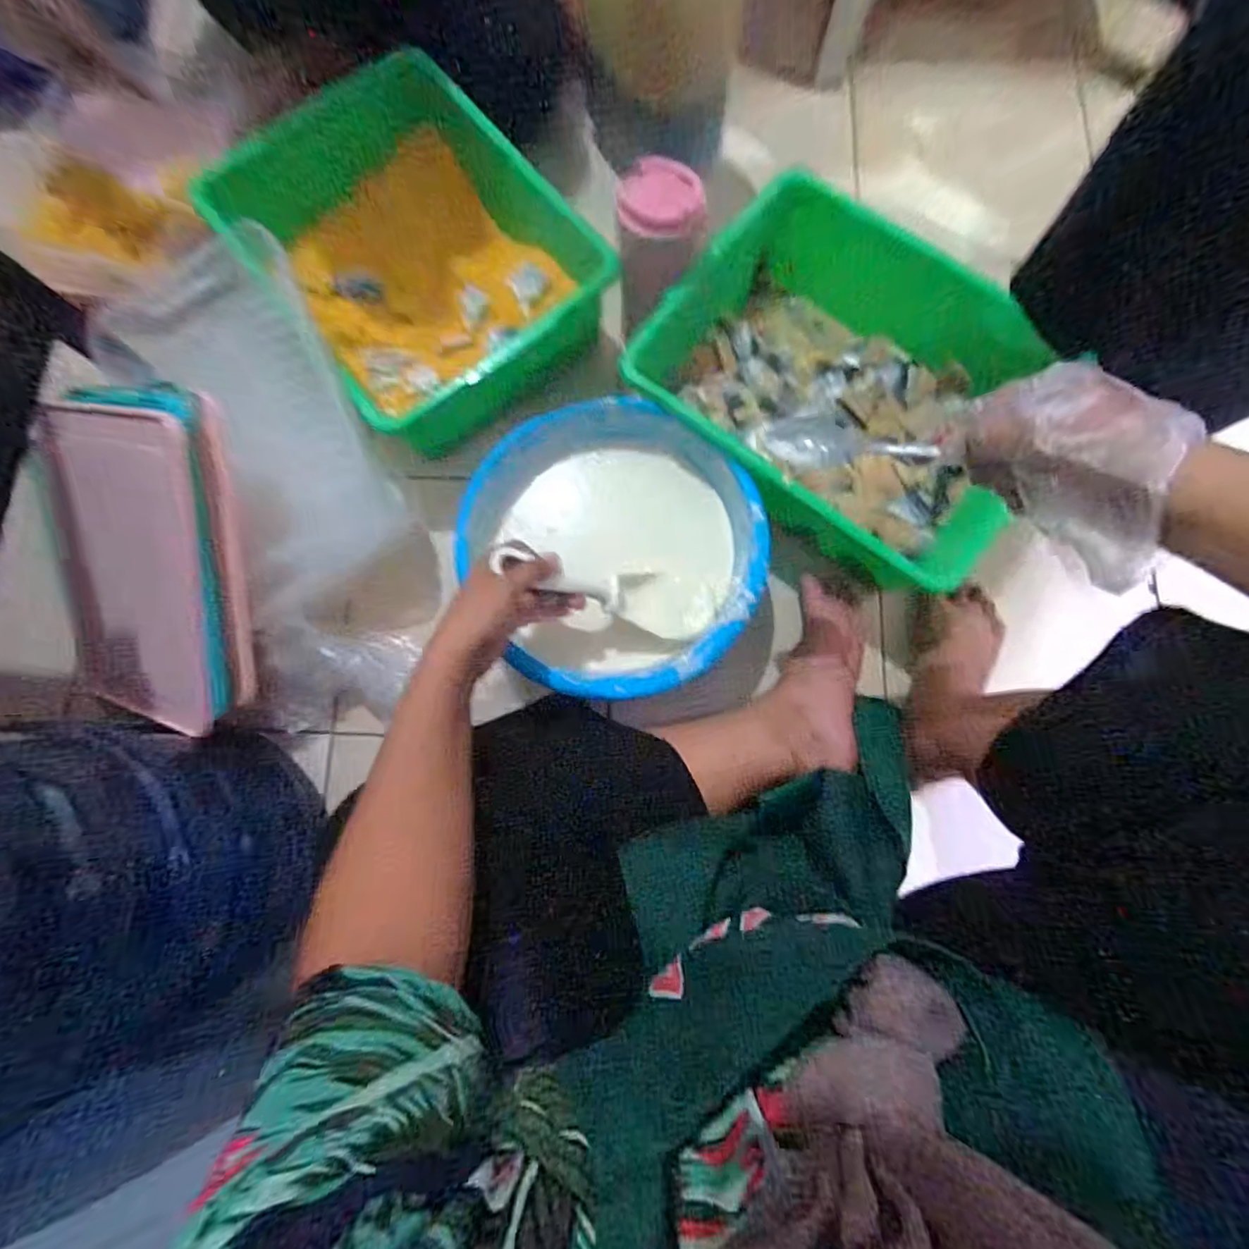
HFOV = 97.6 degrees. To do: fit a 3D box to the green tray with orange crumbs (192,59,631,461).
[{"bbox_3d":[-0.232,-0.418,0.636,0.279,0.126,0.364,-39,81,-7],"label":"green tray with orange crumbs"}]

